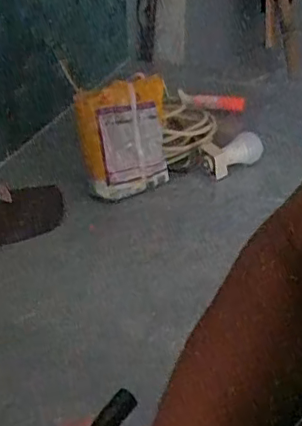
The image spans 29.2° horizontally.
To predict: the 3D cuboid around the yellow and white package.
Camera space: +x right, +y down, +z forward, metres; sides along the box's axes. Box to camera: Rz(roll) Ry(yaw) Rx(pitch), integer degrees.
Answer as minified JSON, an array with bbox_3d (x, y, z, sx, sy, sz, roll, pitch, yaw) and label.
[{"bbox_3d":[-0.050,-0.140,1.074,0.053,0.201,0.208,6,24,44],"label":"yellow and white package"}]

